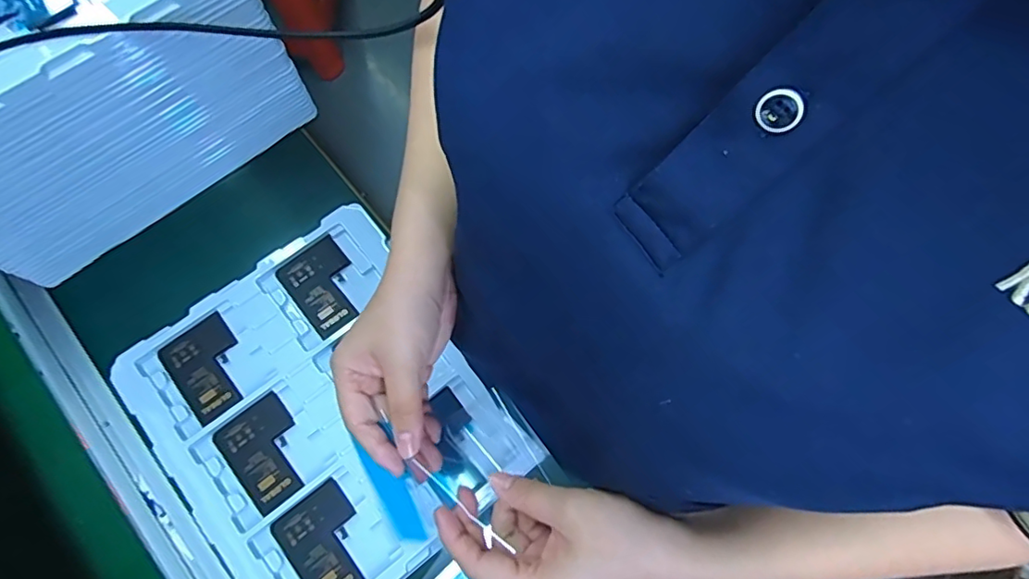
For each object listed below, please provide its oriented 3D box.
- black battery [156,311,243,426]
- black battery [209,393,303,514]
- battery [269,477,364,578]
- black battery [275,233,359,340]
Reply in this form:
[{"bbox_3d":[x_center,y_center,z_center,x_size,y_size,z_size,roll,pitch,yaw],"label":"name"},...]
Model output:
[{"bbox_3d":[-0.290,0.075,0.537,0.066,0.006,0.089,-37,77,-13],"label":"black battery"},{"bbox_3d":[-0.225,0.148,0.515,0.066,0.005,0.089,-38,77,-13],"label":"black battery"},{"bbox_3d":[-0.163,0.222,0.493,0.065,0.004,0.090,-37,77,-13],"label":"battery"},{"bbox_3d":[-0.189,-0.004,0.567,0.066,0.009,0.093,-38,77,-13],"label":"black battery"}]

